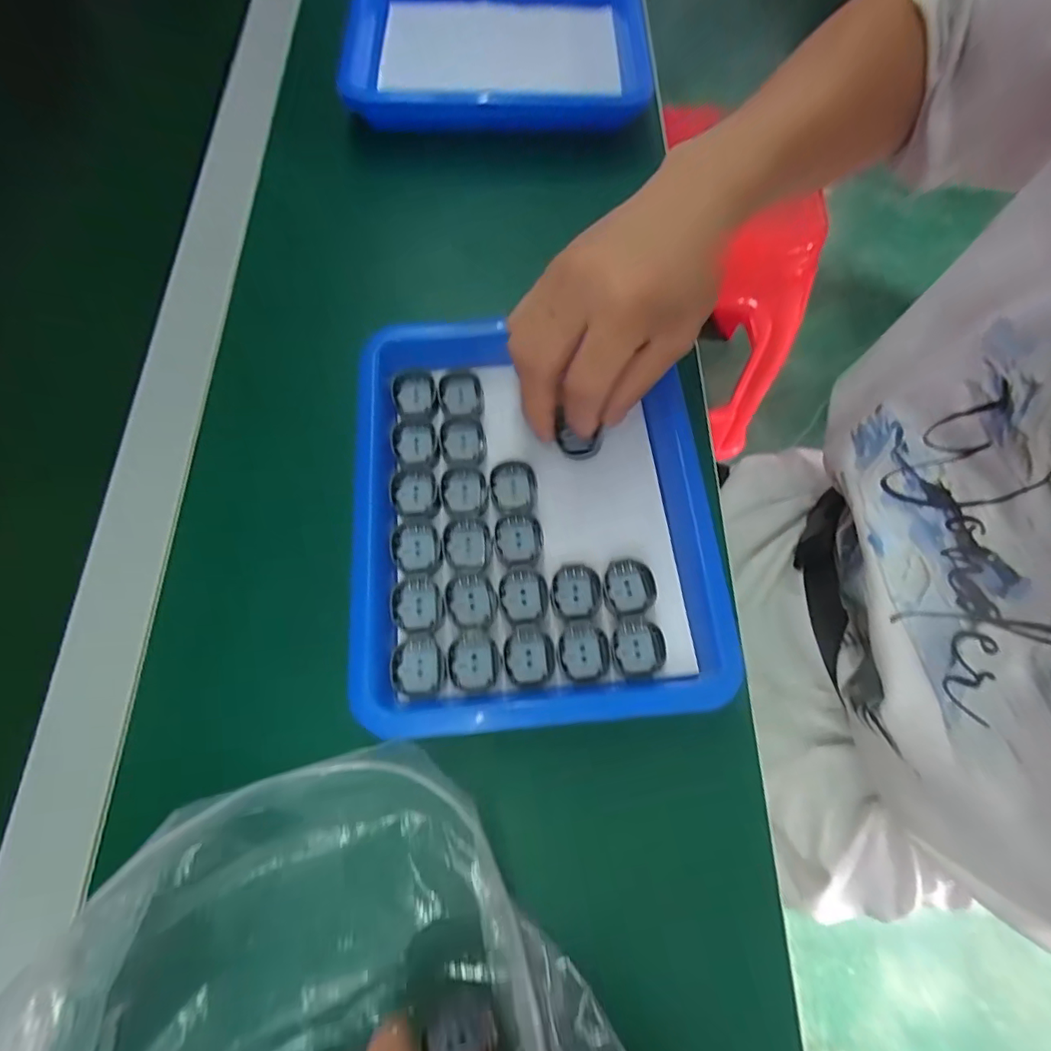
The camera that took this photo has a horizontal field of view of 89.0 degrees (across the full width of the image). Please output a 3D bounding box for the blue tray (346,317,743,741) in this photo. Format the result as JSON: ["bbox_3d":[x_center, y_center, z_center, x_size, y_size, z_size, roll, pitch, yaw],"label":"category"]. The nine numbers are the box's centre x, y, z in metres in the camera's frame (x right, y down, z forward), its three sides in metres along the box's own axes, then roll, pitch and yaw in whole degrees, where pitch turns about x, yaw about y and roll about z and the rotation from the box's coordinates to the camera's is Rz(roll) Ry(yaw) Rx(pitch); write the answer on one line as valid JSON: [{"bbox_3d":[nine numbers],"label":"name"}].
[{"bbox_3d":[0.001,-0.011,0.275,0.183,0.025,0.211,-5,70,-2],"label":"blue tray"}]

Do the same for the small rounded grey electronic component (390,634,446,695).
[{"bbox_3d":[-0.050,0.065,0.249,0.023,0.006,0.026,-15,70,-5],"label":"small rounded grey electronic component"}]

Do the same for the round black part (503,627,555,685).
[{"bbox_3d":[0.002,0.061,0.252,0.023,0.004,0.025,-11,70,-4],"label":"round black part"}]

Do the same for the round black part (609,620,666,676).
[{"bbox_3d":[0.053,0.057,0.253,0.024,0.005,0.024,0,70,0],"label":"round black part"}]

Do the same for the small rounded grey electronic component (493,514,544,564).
[{"bbox_3d":[-0.004,0.007,0.273,0.024,0.004,0.024,-9,70,-3],"label":"small rounded grey electronic component"}]

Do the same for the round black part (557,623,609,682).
[{"bbox_3d":[0.027,0.060,0.253,0.023,0.004,0.026,1,70,1],"label":"round black part"}]

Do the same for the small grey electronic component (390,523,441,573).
[{"bbox_3d":[-0.056,0.011,0.270,0.024,0.004,0.025,-14,70,-5],"label":"small grey electronic component"}]

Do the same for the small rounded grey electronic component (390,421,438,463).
[{"bbox_3d":[-0.061,-0.045,0.293,0.025,0.005,0.023,-2,70,0],"label":"small rounded grey electronic component"}]

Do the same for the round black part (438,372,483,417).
[{"bbox_3d":[-0.037,-0.076,0.306,0.024,0.008,0.025,-2,70,0],"label":"round black part"}]

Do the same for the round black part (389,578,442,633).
[{"bbox_3d":[-0.054,0.038,0.259,0.024,0.004,0.026,0,70,0],"label":"round black part"}]

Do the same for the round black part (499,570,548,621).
[{"bbox_3d":[-0.001,0.034,0.262,0.023,0.004,0.024,-6,70,-2],"label":"round black part"}]

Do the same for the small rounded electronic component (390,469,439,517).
[{"bbox_3d":[-0.058,-0.017,0.281,0.024,0.004,0.027,-3,70,-1],"label":"small rounded electronic component"}]

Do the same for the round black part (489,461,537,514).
[{"bbox_3d":[-0.006,-0.020,0.285,0.024,0.005,0.028,-5,70,-2],"label":"round black part"}]

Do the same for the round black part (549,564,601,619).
[{"bbox_3d":[0.025,0.032,0.264,0.025,0.004,0.026,-6,70,-2],"label":"round black part"}]

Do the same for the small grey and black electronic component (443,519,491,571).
[{"bbox_3d":[-0.030,0.010,0.273,0.023,0.005,0.026,-3,70,-1],"label":"small grey and black electronic component"}]

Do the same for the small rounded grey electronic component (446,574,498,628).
[{"bbox_3d":[-0.026,0.037,0.262,0.023,0.004,0.024,-8,70,-3],"label":"small rounded grey electronic component"}]

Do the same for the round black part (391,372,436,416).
[{"bbox_3d":[-0.063,-0.075,0.304,0.023,0.006,0.027,-5,70,-2],"label":"round black part"}]

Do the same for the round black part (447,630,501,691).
[{"bbox_3d":[-0.024,0.063,0.250,0.024,0.006,0.026,-10,70,-3],"label":"round black part"}]

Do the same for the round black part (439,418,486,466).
[{"bbox_3d":[-0.034,-0.046,0.294,0.024,0.008,0.028,-6,70,-2],"label":"round black part"}]

